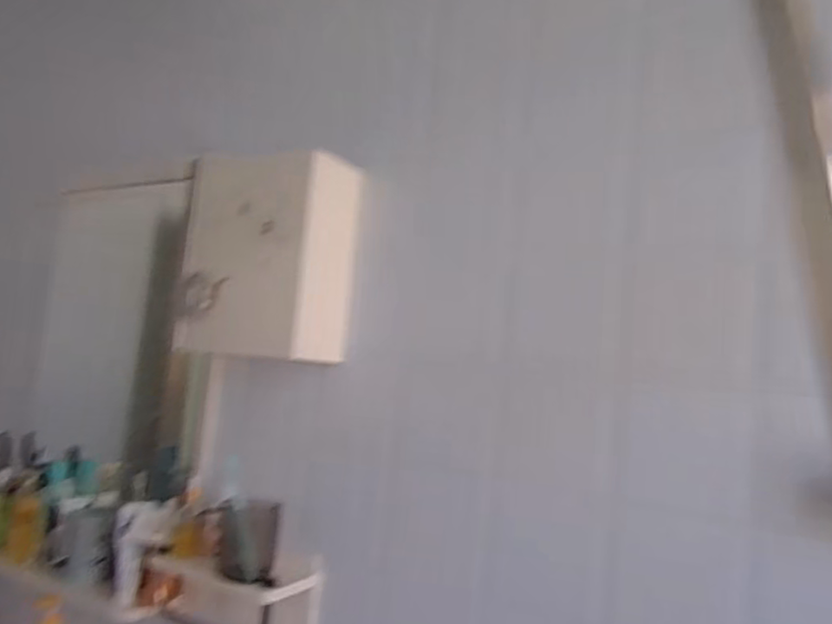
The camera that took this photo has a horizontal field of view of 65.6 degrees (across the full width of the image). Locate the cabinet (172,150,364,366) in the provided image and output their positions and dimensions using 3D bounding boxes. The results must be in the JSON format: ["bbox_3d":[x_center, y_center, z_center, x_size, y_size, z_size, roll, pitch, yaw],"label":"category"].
[{"bbox_3d":[-0.231,-0.079,0.987,0.239,0.283,0.132,2,-6,29],"label":"cabinet"}]

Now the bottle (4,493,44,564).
[{"bbox_3d":[-0.722,0.399,1.187,0.052,0.127,0.049,8,-6,-31],"label":"bottle"}]

